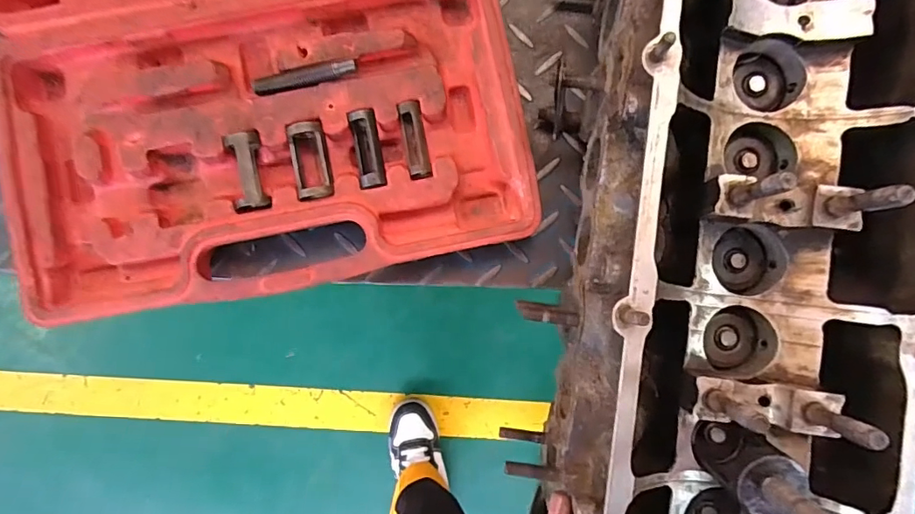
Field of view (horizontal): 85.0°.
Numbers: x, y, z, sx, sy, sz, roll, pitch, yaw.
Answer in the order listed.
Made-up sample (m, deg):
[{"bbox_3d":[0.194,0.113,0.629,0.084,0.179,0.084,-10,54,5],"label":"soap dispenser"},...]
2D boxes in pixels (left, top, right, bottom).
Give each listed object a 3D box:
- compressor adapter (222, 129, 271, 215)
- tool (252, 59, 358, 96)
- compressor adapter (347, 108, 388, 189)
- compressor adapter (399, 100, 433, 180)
[{"bbox_3d":[-0.138,-0.056,0.328,0.020,0.018,0.051,-4,89,2],"label":"compressor adapter"},{"bbox_3d":[-0.101,-0.118,0.328,0.072,0.011,0.012,-10,89,2],"label":"tool"},{"bbox_3d":[-0.060,-0.071,0.332,0.018,0.011,0.053,-11,89,2],"label":"compressor adapter"},{"bbox_3d":[-0.028,-0.077,0.335,0.016,0.012,0.052,-10,89,2],"label":"compressor adapter"}]

